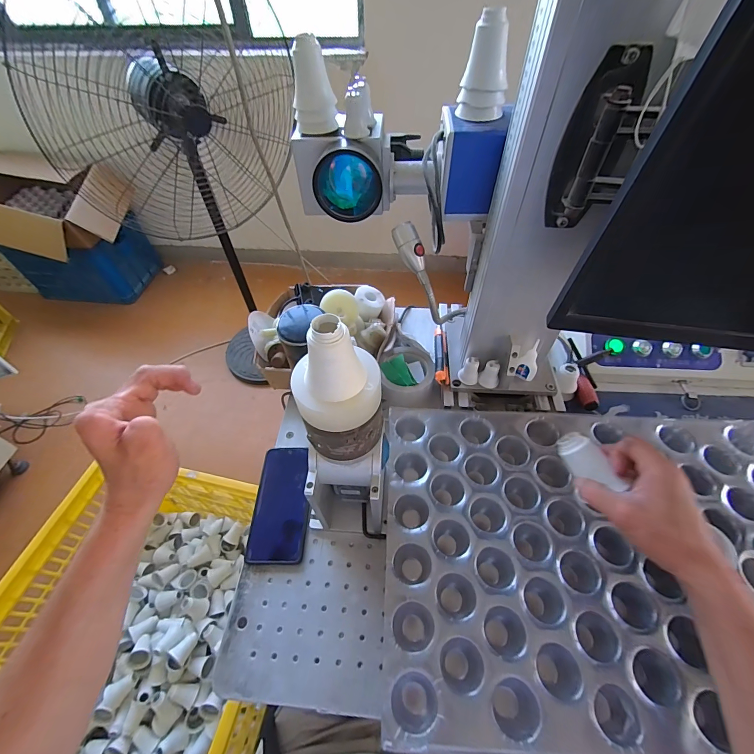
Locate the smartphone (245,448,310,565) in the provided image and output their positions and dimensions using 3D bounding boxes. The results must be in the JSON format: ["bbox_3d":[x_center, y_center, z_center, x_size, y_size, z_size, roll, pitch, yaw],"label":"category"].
[{"bbox_3d":[-0.134,0.175,0.497,0.076,0.016,0.159,-3,58,5],"label":"smartphone"}]

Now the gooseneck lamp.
[{"bbox_3d":[0.065,-0.126,0.455,0.032,0.149,0.051,-5,44,41],"label":"gooseneck lamp"}]

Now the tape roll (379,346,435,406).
[{"bbox_3d":[0.049,-0.003,0.588,0.092,0.040,0.104,1,53,2],"label":"tape roll"}]

